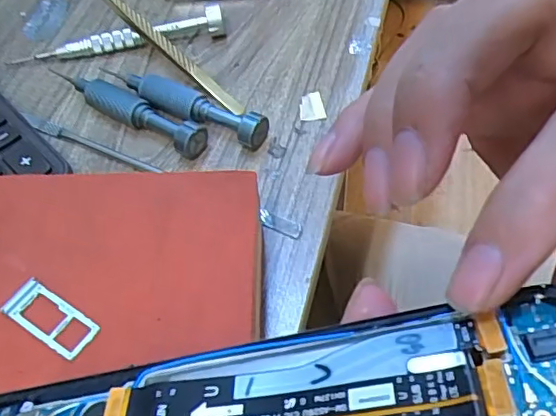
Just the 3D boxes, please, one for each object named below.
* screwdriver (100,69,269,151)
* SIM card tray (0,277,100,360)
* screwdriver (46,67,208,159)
[{"bbox_3d":[-0.052,-0.056,0.309,0.099,0.016,0.014,22,58,18],"label":"screwdriver"},{"bbox_3d":[-0.080,0.038,0.203,0.036,0.004,0.015,27,60,20],"label":"SIM card tray"},{"bbox_3d":[-0.085,-0.056,0.311,0.110,0.017,0.015,27,60,21],"label":"screwdriver"}]

